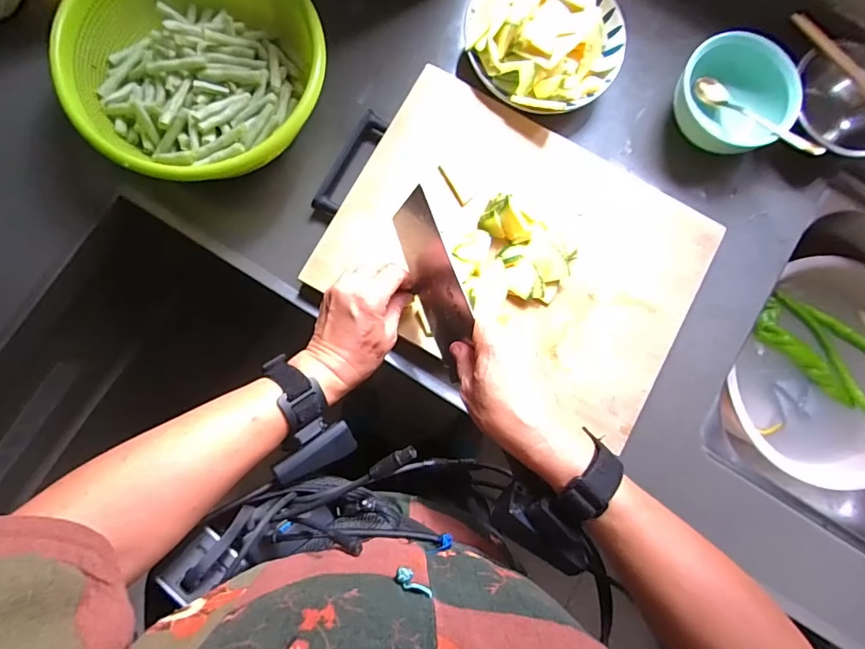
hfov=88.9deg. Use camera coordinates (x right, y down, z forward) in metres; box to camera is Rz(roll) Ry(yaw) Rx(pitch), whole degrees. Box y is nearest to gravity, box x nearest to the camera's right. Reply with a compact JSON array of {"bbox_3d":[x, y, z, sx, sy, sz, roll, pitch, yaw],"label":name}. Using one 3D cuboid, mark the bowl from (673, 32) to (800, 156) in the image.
[{"bbox_3d":[0.331,-0.251,0.492,0.098,0.063,0.122,-43,88,-7],"label":"bowl"}]

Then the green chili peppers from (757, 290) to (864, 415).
[{"bbox_3d":[0.601,0.069,0.629,0.287,0.075,0.107,45,83,2],"label":"green chili peppers"}]

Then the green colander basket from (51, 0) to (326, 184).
[{"bbox_3d":[-0.229,-0.254,0.450,0.233,0.085,0.224,0,84,-3],"label":"green colander basket"}]

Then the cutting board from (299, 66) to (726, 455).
[{"bbox_3d":[0.095,-0.075,0.462,0.372,0.028,0.284,27,82,-1],"label":"cutting board"}]

